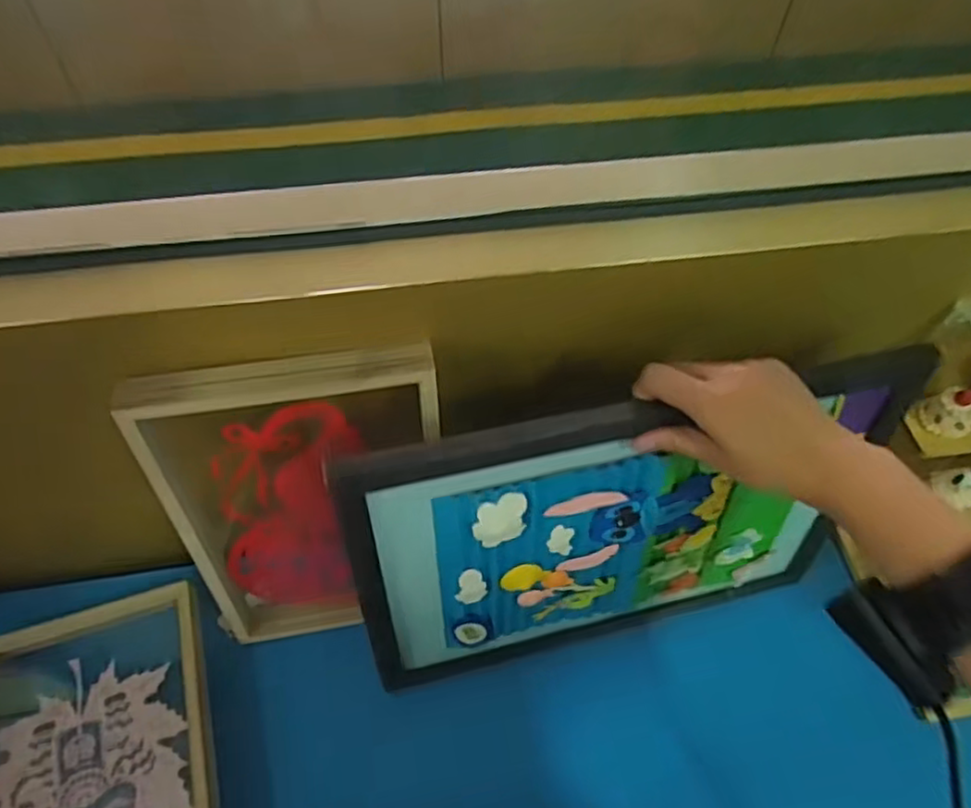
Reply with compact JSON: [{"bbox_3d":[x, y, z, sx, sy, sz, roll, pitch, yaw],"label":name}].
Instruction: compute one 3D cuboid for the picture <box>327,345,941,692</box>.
[{"bbox_3d":[0.105,0.109,0.527,0.398,0.311,0.030,-10,44,-10],"label":"picture"}]

